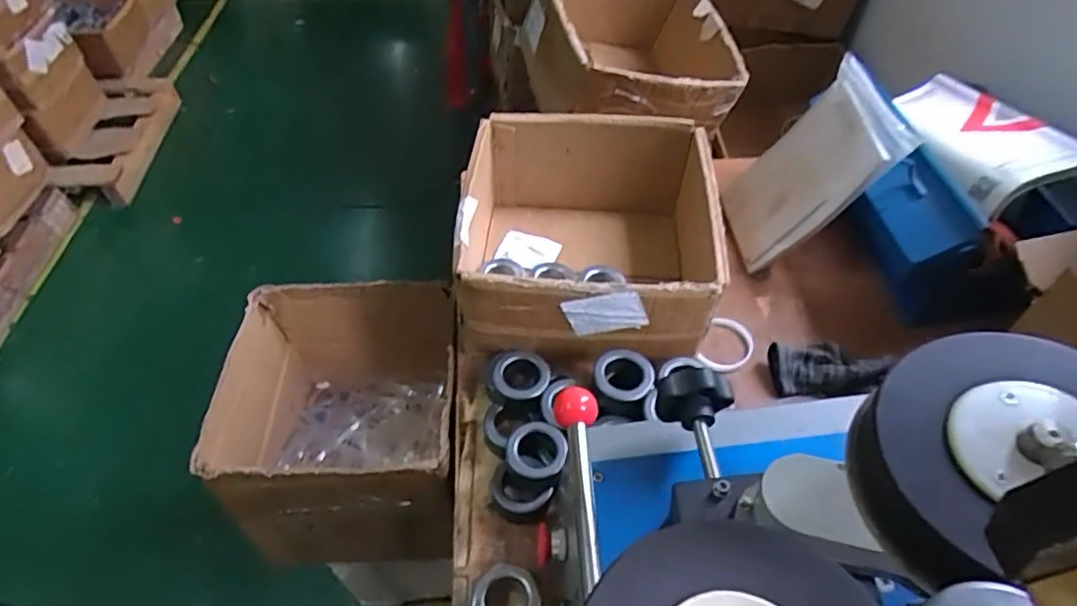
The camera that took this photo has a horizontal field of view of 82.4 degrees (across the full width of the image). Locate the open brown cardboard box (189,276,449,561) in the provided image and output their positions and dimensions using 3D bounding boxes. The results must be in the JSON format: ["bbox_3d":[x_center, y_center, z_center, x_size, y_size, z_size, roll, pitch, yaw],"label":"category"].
[{"bbox_3d":[-0.291,0.186,0.928,0.286,0.284,0.337,-3,51,-2],"label":"open brown cardboard box"}]

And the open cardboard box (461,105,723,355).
[{"bbox_3d":[0.071,-0.075,0.883,0.347,0.218,0.327,3,51,2],"label":"open cardboard box"}]

